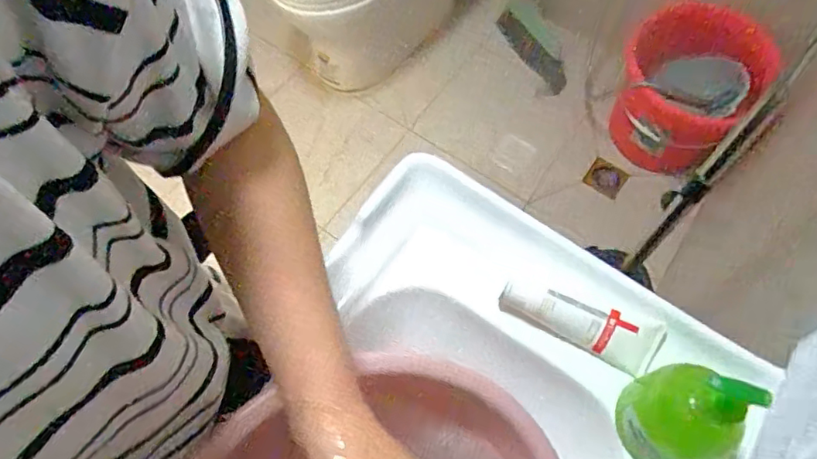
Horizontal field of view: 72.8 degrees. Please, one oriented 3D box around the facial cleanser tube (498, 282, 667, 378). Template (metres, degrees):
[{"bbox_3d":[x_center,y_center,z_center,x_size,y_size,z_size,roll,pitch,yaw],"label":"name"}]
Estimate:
[{"bbox_3d":[0.177,0.100,0.573,0.168,0.039,0.054,17,66,5],"label":"facial cleanser tube"}]

